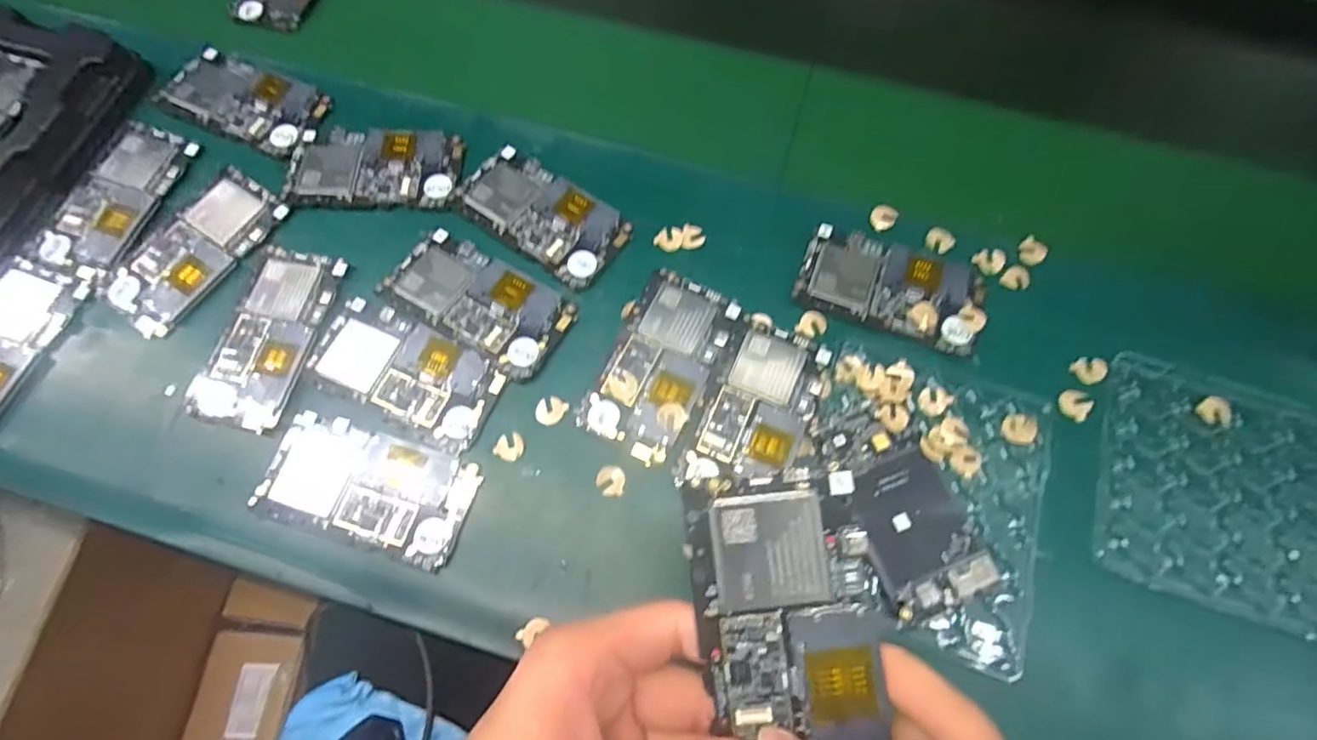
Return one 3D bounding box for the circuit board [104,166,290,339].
[{"bbox_3d":[-0.328,-0.087,0.426,0.068,0.007,0.123,31,70,10],"label":"circuit board"}]

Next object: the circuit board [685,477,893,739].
[{"bbox_3d":[0.051,0.098,0.230,0.068,0.006,0.113,-8,83,3],"label":"circuit board"}]

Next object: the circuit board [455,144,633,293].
[{"bbox_3d":[-0.085,-0.114,0.439,0.125,0.006,0.065,36,71,12],"label":"circuit board"}]

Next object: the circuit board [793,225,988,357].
[{"bbox_3d":[0.163,-0.059,0.421,0.123,0.007,0.068,20,69,6],"label":"circuit board"}]

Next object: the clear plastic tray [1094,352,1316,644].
[{"bbox_3d":[0.361,0.078,0.373,0.163,0.016,0.145,18,68,5],"label":"clear plastic tray"}]

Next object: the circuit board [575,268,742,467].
[{"bbox_3d":[0.002,-0.006,0.398,0.064,0.006,0.123,26,69,8],"label":"circuit board"}]

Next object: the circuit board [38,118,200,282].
[{"bbox_3d":[-0.395,-0.126,0.444,0.059,0.004,0.125,18,71,2],"label":"circuit board"}]

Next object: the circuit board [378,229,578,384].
[{"bbox_3d":[-0.122,-0.048,0.413,0.124,0.005,0.064,32,70,10],"label":"circuit board"}]

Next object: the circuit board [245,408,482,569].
[{"bbox_3d":[-0.177,0.071,0.370,0.125,0.006,0.064,17,68,5],"label":"circuit board"}]

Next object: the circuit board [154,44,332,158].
[{"bbox_3d":[-0.324,-0.211,0.474,0.129,0.006,0.064,24,69,8],"label":"circuit board"}]

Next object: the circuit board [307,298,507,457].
[{"bbox_3d":[-0.165,0.001,0.396,0.124,0.009,0.062,25,69,8],"label":"circuit board"}]

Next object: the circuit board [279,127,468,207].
[{"bbox_3d":[-0.212,-0.152,0.452,0.124,0.006,0.068,4,68,0],"label":"circuit board"}]

